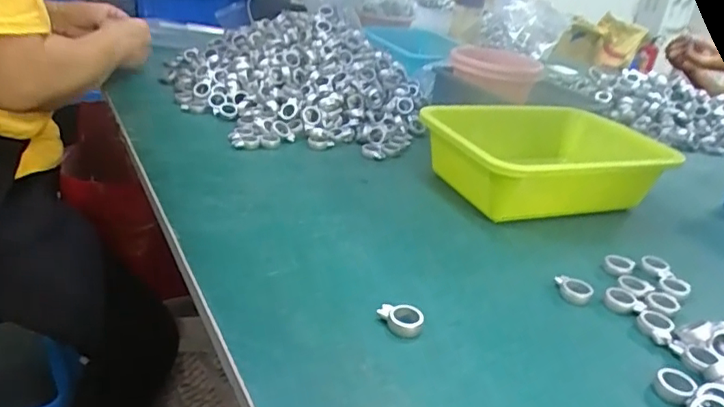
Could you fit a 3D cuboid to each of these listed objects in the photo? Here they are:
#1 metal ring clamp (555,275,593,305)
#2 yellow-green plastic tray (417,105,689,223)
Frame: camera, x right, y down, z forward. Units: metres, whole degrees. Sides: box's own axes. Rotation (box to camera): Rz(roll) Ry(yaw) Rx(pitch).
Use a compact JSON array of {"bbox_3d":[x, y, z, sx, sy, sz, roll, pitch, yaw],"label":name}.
[{"bbox_3d":[0.182,0.074,0.462,0.031,0.012,0.025,16,27,18],"label":"metal ring clamp"},{"bbox_3d":[0.219,-0.054,0.652,0.296,0.084,0.204,-4,28,-22],"label":"yellow-green plastic tray"}]

